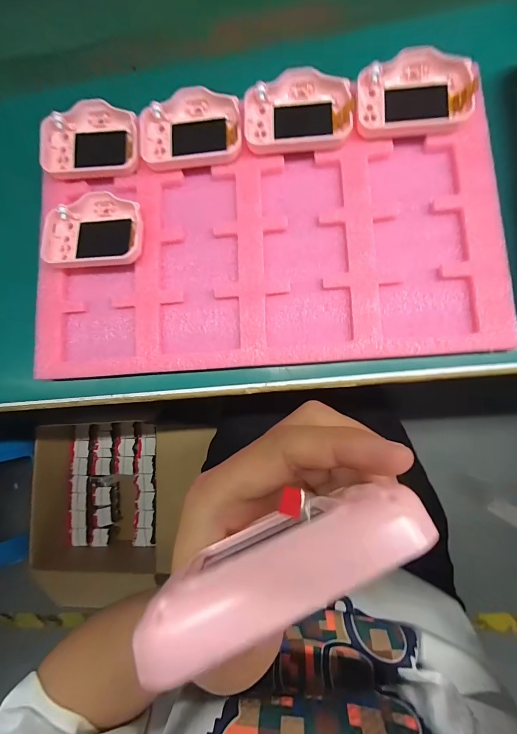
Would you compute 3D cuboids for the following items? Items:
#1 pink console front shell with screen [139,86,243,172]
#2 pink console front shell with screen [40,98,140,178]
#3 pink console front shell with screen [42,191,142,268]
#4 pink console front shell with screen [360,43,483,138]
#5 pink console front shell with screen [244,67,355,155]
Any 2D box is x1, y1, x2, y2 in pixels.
[{"bbox_3d":[-0.057,-0.200,0.271,0.085,0.015,0.058,-4,85,7],"label":"pink console front shell with screen"},{"bbox_3d":[-0.143,-0.197,0.278,0.085,0.016,0.060,1,85,7],"label":"pink console front shell with screen"},{"bbox_3d":[-0.135,-0.112,0.269,0.083,0.019,0.062,3,86,8],"label":"pink console front shell with screen"},{"bbox_3d":[0.122,-0.213,0.250,0.086,0.014,0.062,2,86,7],"label":"pink console front shell with screen"},{"bbox_3d":[0.031,-0.208,0.261,0.083,0.014,0.059,-4,85,7],"label":"pink console front shell with screen"}]

